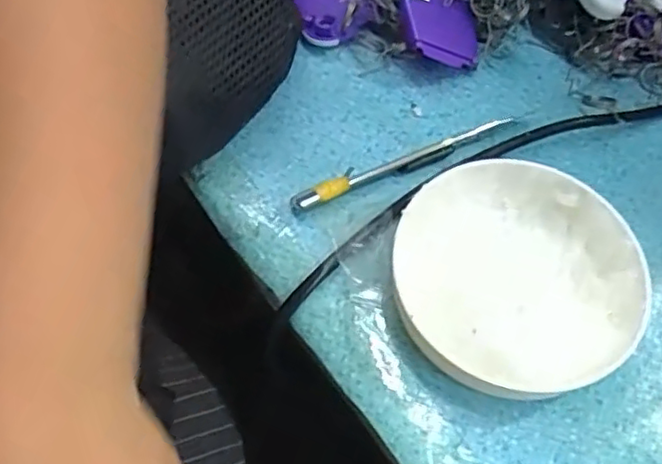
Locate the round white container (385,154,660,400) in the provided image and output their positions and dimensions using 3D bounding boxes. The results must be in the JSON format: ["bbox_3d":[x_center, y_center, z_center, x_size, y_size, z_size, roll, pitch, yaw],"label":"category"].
[{"bbox_3d":[0.080,0.020,0.286,0.101,0.027,0.104,1,58,-2],"label":"round white container"}]

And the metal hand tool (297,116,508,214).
[{"bbox_3d":[0.037,-0.034,0.327,0.120,0.013,0.010,-19,61,-14],"label":"metal hand tool"}]

